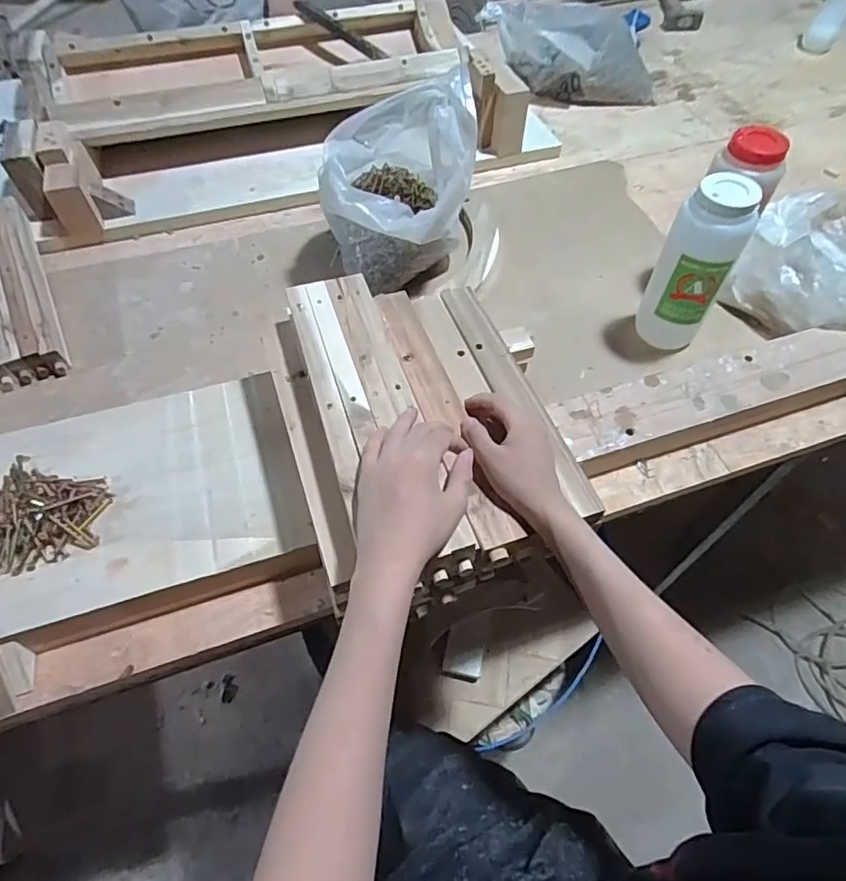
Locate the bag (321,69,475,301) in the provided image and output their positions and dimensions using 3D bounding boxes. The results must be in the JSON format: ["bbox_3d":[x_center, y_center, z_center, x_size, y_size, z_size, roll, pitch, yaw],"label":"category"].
[{"bbox_3d":[-0.031,-0.339,0.741,0.186,0.217,0.225,4,57,1],"label":"bag"}]

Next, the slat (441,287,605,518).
[{"bbox_3d":[0.093,-0.059,0.573,0.041,0.016,0.324,-16,59,-12],"label":"slat"}]

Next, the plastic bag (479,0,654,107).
[{"bbox_3d":[0.293,-0.790,1.120,0.342,0.118,0.199,0,57,-1],"label":"plastic bag"}]

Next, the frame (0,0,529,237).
[{"bbox_3d":[-0.278,-0.619,0.979,0.794,0.119,0.468,-15,58,-11],"label":"frame"}]

